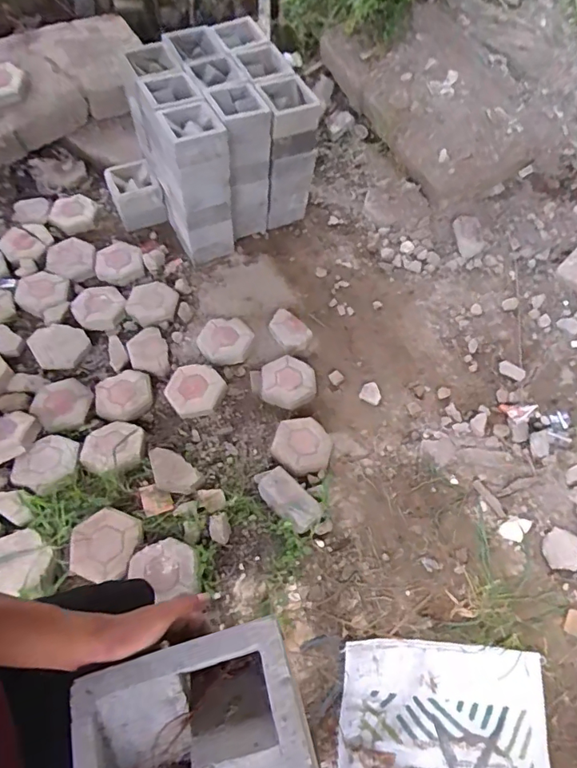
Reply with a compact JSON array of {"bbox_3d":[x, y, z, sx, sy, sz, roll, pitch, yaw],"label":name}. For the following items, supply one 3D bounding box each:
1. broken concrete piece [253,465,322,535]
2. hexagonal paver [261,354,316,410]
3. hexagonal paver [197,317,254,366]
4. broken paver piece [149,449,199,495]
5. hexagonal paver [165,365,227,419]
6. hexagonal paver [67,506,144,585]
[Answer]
[{"bbox_3d":[-0.002,0.369,1.554,0.120,0.077,0.239,-39,68,-22],"label":"broken concrete piece"},{"bbox_3d":[0.002,0.000,1.859,0.198,0.062,0.215,4,60,0],"label":"hexagonal paver"},{"bbox_3d":[-0.247,-0.182,1.890,0.209,0.070,0.222,11,60,4],"label":"hexagonal paver"},{"bbox_3d":[-0.384,0.297,1.595,0.199,0.059,0.123,38,65,18],"label":"broken paver piece"},{"bbox_3d":[-0.345,0.018,1.774,0.204,0.054,0.226,18,60,8],"label":"hexagonal paver"},{"bbox_3d":[-0.545,0.471,1.429,0.187,0.060,0.211,16,54,-5],"label":"hexagonal paver"}]

